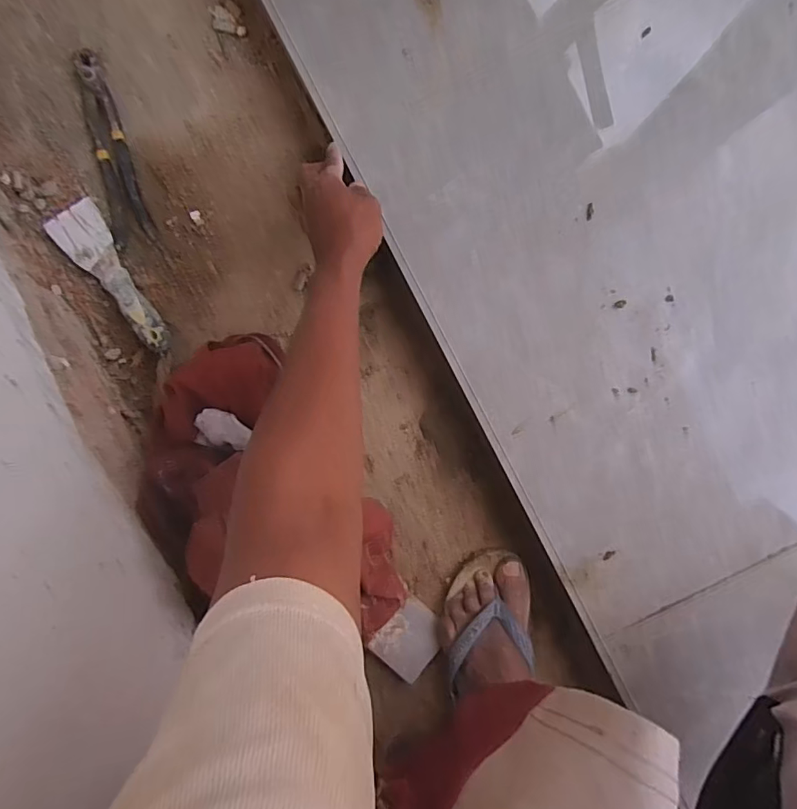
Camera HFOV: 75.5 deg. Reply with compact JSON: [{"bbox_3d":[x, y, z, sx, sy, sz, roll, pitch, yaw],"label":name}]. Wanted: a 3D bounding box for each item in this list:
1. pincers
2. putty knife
[{"bbox_3d":[-0.330,-0.289,0.584,0.044,0.014,0.214,-16,93,2],"label":"pincers"},{"bbox_3d":[-0.322,-0.142,0.586,0.056,0.026,0.192,-36,92,3],"label":"putty knife"}]

